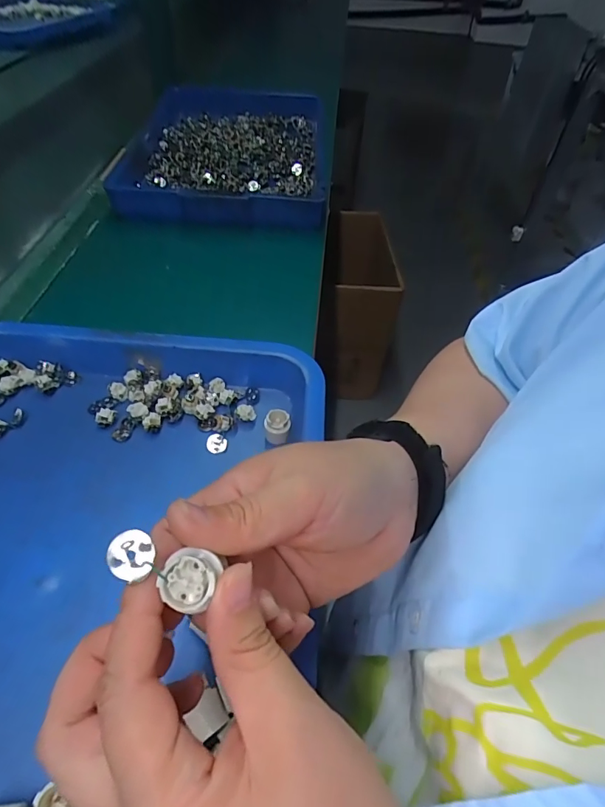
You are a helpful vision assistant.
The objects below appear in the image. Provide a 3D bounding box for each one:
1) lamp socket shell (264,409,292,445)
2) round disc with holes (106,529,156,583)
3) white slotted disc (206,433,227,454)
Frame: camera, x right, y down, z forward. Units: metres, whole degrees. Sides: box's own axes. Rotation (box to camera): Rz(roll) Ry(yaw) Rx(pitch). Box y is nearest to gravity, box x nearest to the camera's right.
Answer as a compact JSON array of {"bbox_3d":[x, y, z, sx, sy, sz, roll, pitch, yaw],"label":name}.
[{"bbox_3d":[-0.021,0.020,0.378,0.021,0.023,0.021,2,49,-3],"label":"lamp socket shell"},{"bbox_3d":[-0.056,0.049,0.147,0.014,0.004,0.015,2,77,-9],"label":"round disc with holes"},{"bbox_3d":[-0.071,0.033,0.373,0.016,0.004,0.016,2,49,-2],"label":"white slotted disc"}]

